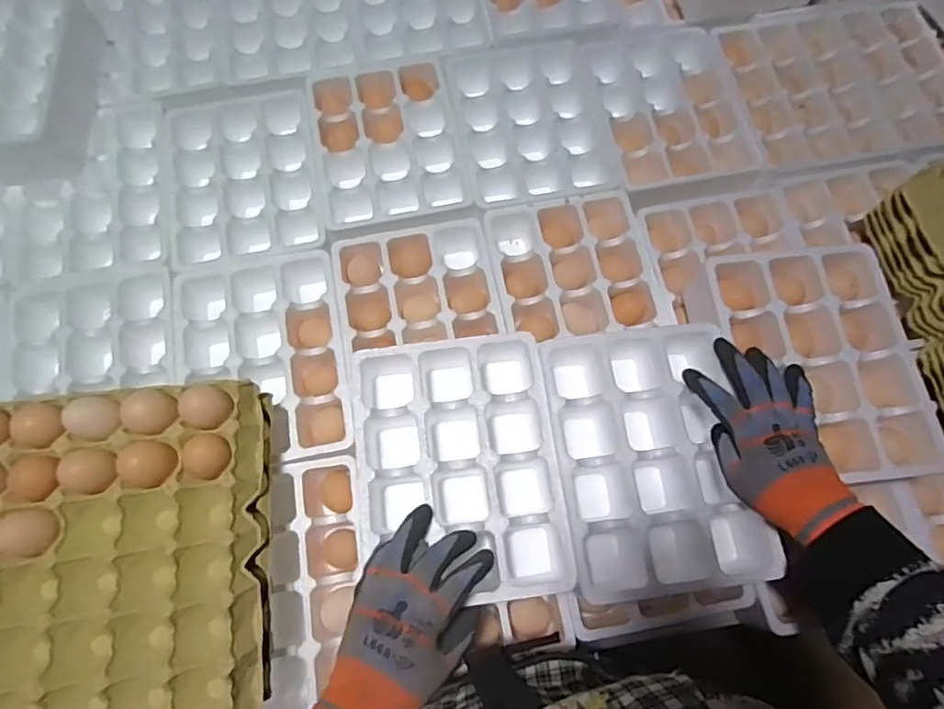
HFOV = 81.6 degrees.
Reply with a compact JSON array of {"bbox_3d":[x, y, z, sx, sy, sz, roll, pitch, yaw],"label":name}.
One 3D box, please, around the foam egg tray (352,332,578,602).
[{"bbox_3d":[-0.012,0.108,0.535,0.177,0.066,0.236,-7,72,-2],"label":"foam egg tray"}]

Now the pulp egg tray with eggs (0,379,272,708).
[{"bbox_3d":[-0.329,0.181,0.491,0.273,0.063,0.293,-6,72,-2],"label":"pulp egg tray with eggs"}]

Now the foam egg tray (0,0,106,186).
[{"bbox_3d":[-0.582,-0.337,0.682,0.190,0.078,0.284,-6,72,-2],"label":"foam egg tray"}]

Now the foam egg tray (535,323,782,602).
[{"bbox_3d":[0.175,0.101,0.537,0.190,0.073,0.240,-7,72,-3],"label":"foam egg tray"}]

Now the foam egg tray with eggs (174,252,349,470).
[{"bbox_3d":[-0.237,0.010,0.634,0.180,0.059,0.242,-10,73,-4],"label":"foam egg tray with eggs"}]

